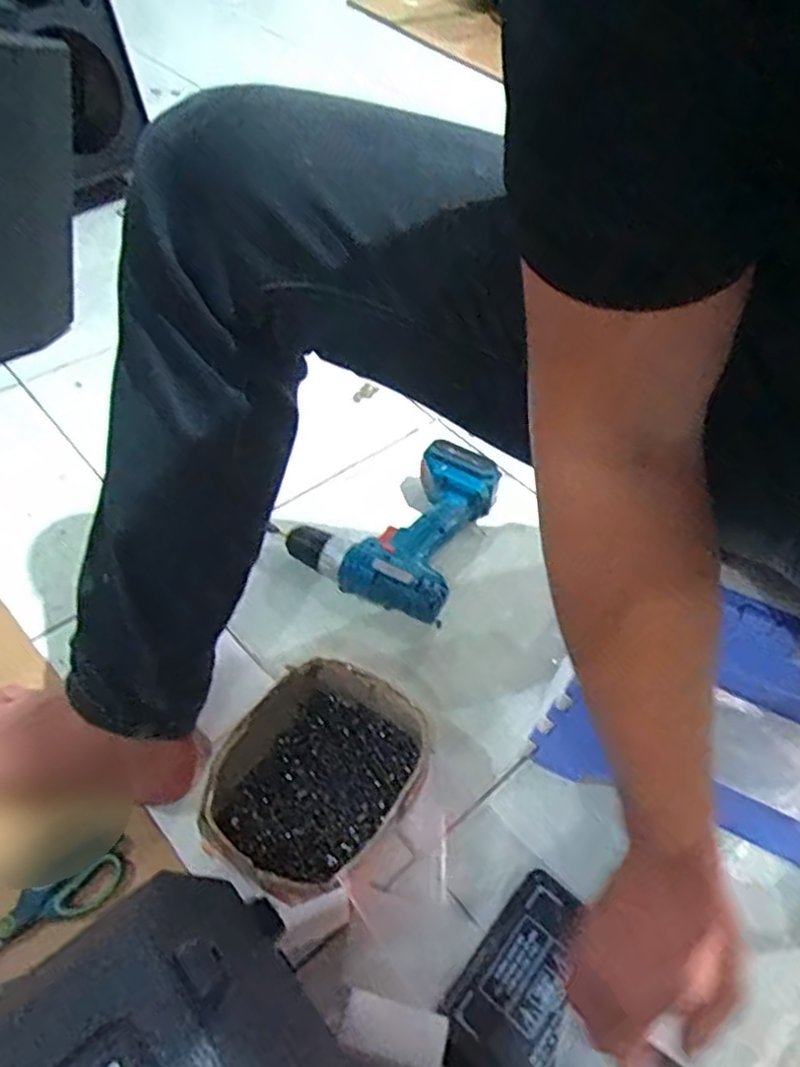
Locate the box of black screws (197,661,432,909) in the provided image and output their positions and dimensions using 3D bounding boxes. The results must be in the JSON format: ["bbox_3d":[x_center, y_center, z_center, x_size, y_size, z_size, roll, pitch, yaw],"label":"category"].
[{"bbox_3d":[-0.070,0.207,0.597,0.149,0.065,0.182,29,53,19],"label":"box of black screws"}]

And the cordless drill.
[{"bbox_3d":[-0.008,-0.021,0.807,0.198,0.069,0.212,24,51,15],"label":"cordless drill"}]

